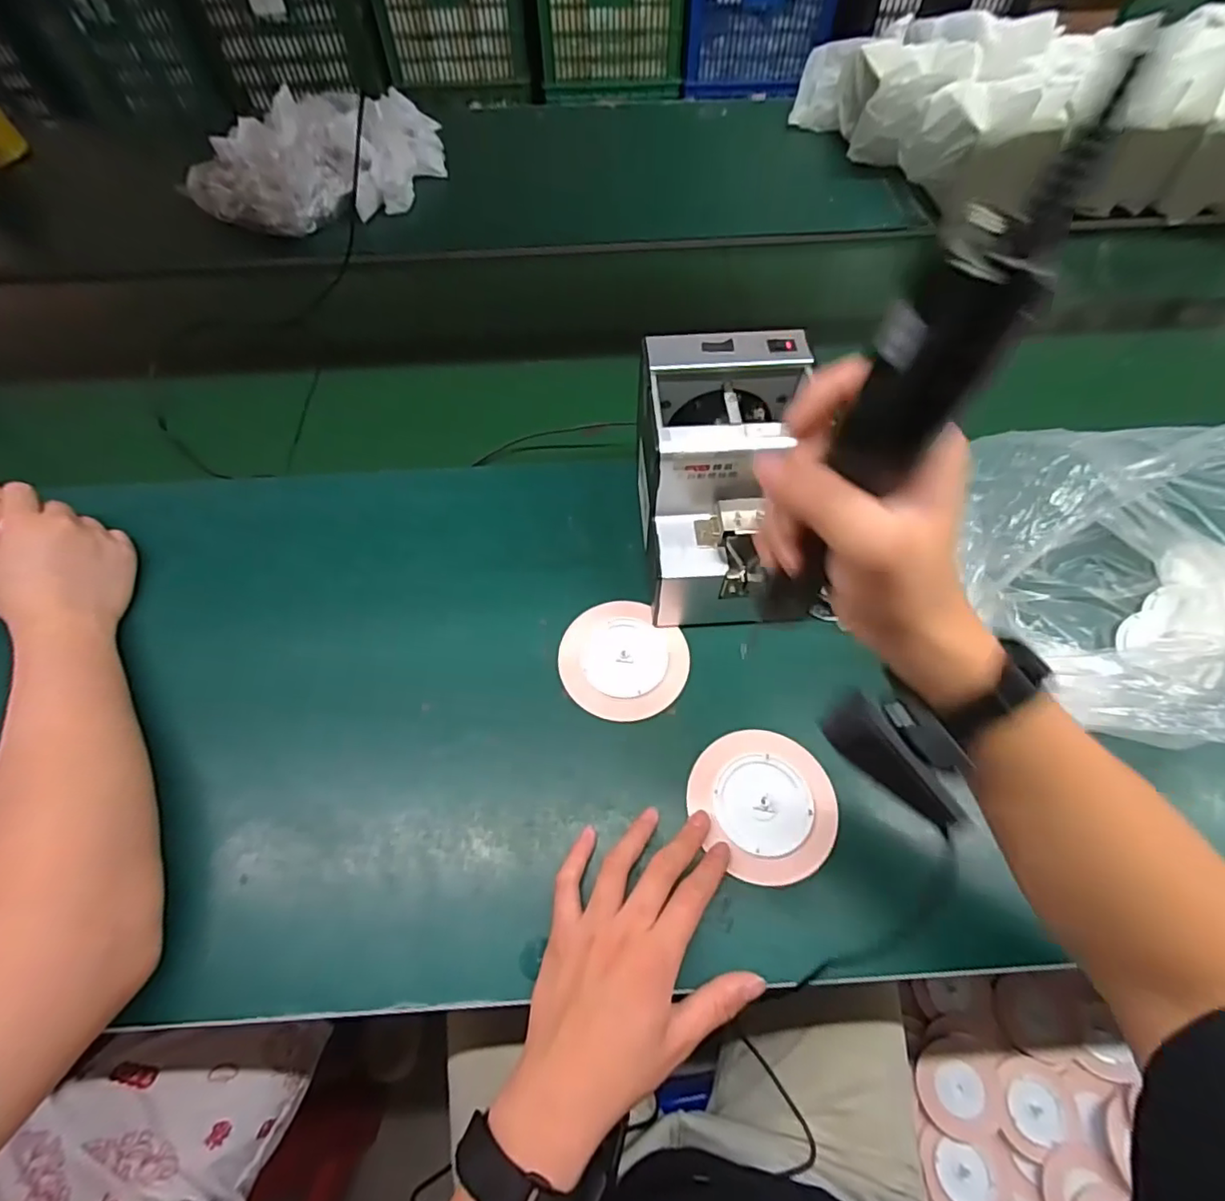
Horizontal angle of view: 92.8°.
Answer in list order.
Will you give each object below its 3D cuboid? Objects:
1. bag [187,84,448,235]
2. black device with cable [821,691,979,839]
[{"bbox_3d":[-0.405,-0.628,0.833,0.354,0.080,0.233,-29,63,-15],"label":"bag"},{"bbox_3d":[0.135,0.072,0.271,0.071,0.031,0.026,38,67,21],"label":"black device with cable"}]

